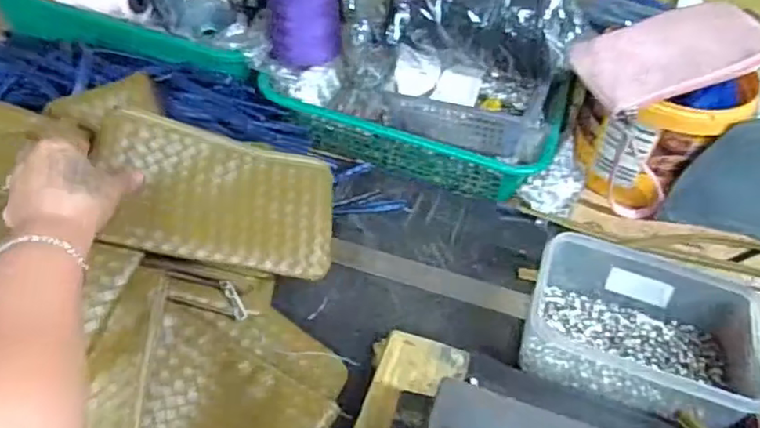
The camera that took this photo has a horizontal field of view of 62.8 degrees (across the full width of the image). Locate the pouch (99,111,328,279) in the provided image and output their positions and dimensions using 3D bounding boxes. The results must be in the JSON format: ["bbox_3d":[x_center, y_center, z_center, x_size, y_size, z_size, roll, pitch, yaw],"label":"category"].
[{"bbox_3d":[-0.130,-0.012,0.514,0.190,0.019,0.110,14,62,-23],"label":"pouch"}]

